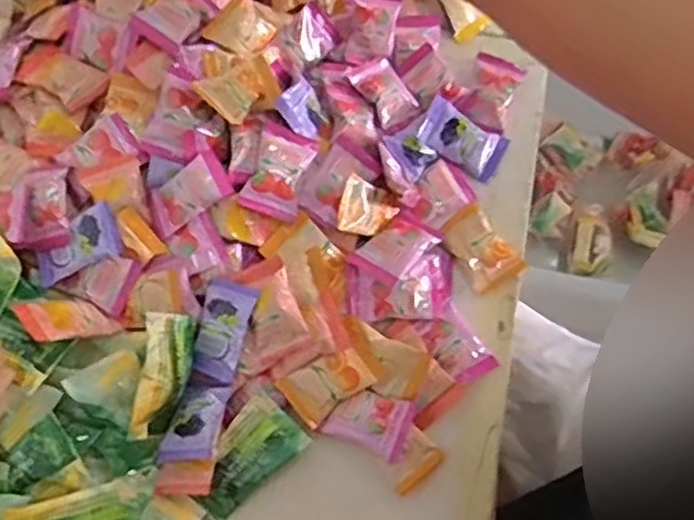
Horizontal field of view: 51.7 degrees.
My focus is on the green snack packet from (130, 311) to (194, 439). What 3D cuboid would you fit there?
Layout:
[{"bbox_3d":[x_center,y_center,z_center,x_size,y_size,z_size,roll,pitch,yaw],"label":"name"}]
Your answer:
[{"bbox_3d":[-0.102,0.062,0.393,0.022,0.021,0.067,9,73,5],"label":"green snack packet"}]

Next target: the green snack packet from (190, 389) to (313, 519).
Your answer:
[{"bbox_3d":[-0.058,0.112,0.405,0.039,0.017,0.069,43,79,14],"label":"green snack packet"}]

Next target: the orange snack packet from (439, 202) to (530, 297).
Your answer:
[{"bbox_3d":[0.082,-0.009,0.440,0.033,0.007,0.051,-33,74,-8],"label":"orange snack packet"}]

